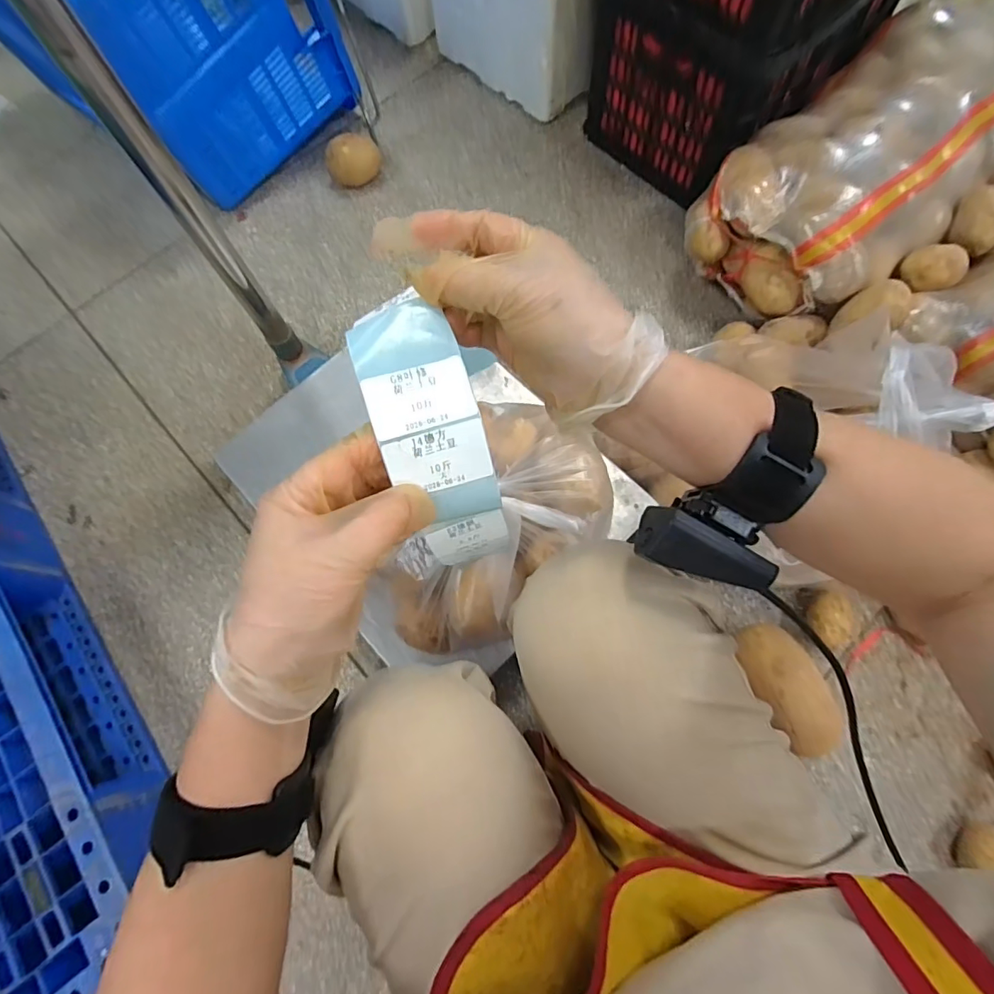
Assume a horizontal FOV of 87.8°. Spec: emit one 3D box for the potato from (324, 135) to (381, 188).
[{"bbox_3d":[-0.264,-0.618,0.967,0.101,0.084,0.076,-19,72,-4],"label":"potato"}]

